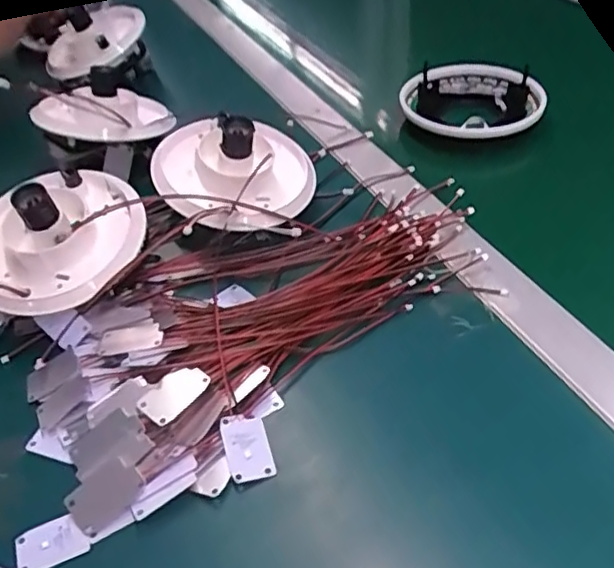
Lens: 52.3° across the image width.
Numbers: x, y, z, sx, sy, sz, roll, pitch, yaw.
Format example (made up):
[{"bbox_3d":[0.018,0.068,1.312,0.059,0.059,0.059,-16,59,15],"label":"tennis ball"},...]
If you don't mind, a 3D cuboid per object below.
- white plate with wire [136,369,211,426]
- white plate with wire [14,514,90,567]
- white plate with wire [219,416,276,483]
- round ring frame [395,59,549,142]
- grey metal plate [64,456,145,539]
[{"bbox_3d":[-0.079,0.065,0.369,0.026,0.005,0.039,24,50,28],"label":"white plate with wire"},{"bbox_3d":[-0.134,0.136,0.327,0.037,0.004,0.023,-21,64,-9],"label":"white plate with wire"},{"bbox_3d":[-0.034,0.092,0.354,0.025,0.004,0.039,-2,48,-22],"label":"white plate with wire"},{"bbox_3d":[0.157,-0.185,0.611,0.128,0.031,0.114,-1,44,2],"label":"round ring frame"},{"bbox_3d":[-0.107,0.113,0.333,0.039,0.004,0.027,-40,73,-9],"label":"grey metal plate"}]

